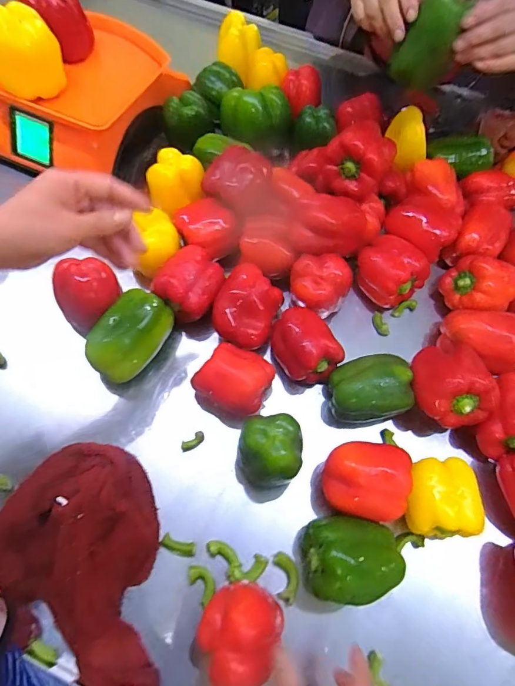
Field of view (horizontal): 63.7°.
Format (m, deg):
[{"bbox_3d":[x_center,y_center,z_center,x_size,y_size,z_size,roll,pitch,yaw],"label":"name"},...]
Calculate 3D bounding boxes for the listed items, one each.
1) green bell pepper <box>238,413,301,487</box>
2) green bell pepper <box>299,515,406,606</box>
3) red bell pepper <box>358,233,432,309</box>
[{"bbox_3d":[0.014,0.117,0.448,0.064,0.078,0.063,1,64,-3],"label":"green bell pepper"},{"bbox_3d":[0.094,0.217,0.421,0.091,0.076,0.076,-7,65,-6],"label":"green bell pepper"},{"bbox_3d":[0.176,-0.097,0.561,0.087,0.072,0.070,41,69,15],"label":"red bell pepper"}]

